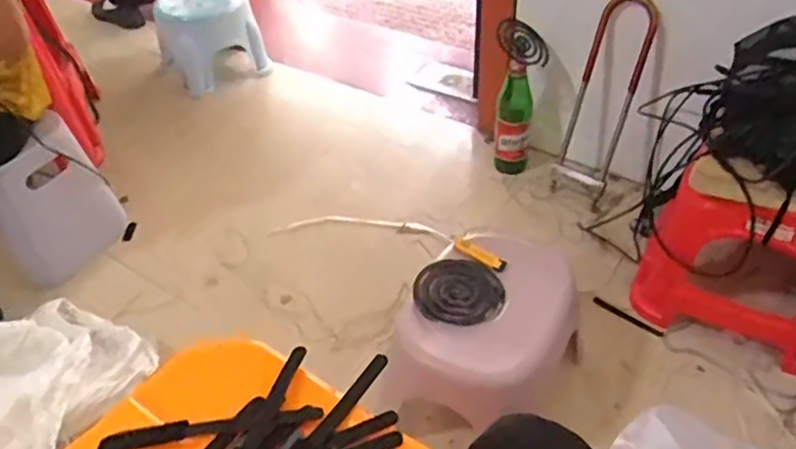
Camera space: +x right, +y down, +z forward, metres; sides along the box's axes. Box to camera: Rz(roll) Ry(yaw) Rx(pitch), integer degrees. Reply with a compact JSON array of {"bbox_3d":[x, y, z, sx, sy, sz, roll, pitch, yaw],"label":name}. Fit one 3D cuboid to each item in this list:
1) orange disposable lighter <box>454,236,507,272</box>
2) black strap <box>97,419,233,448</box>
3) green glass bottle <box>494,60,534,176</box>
[{"bbox_3d":[0.116,0.041,0.943,0.085,0.011,0.022,29,50,31],"label":"orange disposable lighter"},{"bbox_3d":[-0.149,0.134,0.425,0.084,0.007,0.014,-7,41,-5],"label":"black strap"},{"bbox_3d":[0.237,-0.210,1.358,0.073,0.245,0.061,6,42,10],"label":"green glass bottle"}]

